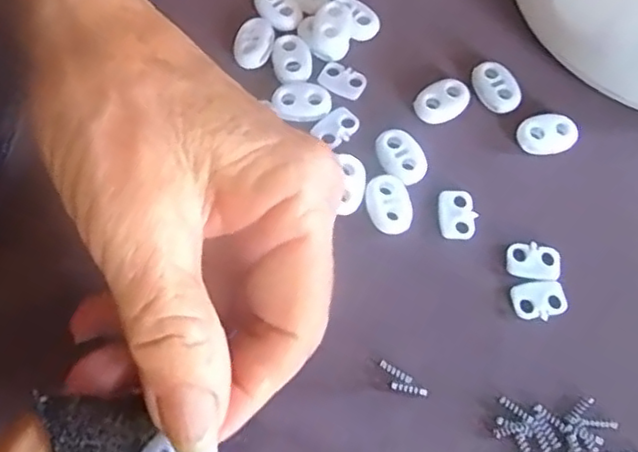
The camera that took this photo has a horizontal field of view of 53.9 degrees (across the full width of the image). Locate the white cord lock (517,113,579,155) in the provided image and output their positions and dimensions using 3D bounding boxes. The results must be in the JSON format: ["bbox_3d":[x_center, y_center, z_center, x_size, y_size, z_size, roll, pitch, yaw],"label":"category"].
[{"bbox_3d":[0.087,-0.035,0.239,0.021,0.006,0.015,-9,69,-6],"label":"white cord lock"}]

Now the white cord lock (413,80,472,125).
[{"bbox_3d":[0.048,-0.048,0.243,0.022,0.006,0.015,-33,73,-14],"label":"white cord lock"}]

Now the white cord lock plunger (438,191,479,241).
[{"bbox_3d":[0.050,-0.005,0.227,0.013,0.004,0.019,0,69,-2],"label":"white cord lock plunger"}]

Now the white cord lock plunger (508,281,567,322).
[{"bbox_3d":[0.076,0.025,0.216,0.018,0.004,0.013,-3,69,-3],"label":"white cord lock plunger"}]

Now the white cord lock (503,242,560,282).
[{"bbox_3d":[0.076,0.012,0.220,0.018,0.004,0.013,6,69,0],"label":"white cord lock"}]

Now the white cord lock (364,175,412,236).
[{"bbox_3d":[0.025,-0.007,0.226,0.015,0.006,0.022,-17,70,-8],"label":"white cord lock"}]

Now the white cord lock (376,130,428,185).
[{"bbox_3d":[0.030,-0.026,0.234,0.016,0.005,0.022,-22,71,-10],"label":"white cord lock"}]

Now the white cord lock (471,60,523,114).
[{"bbox_3d":[0.069,-0.055,0.246,0.015,0.005,0.022,-23,71,-10],"label":"white cord lock"}]

